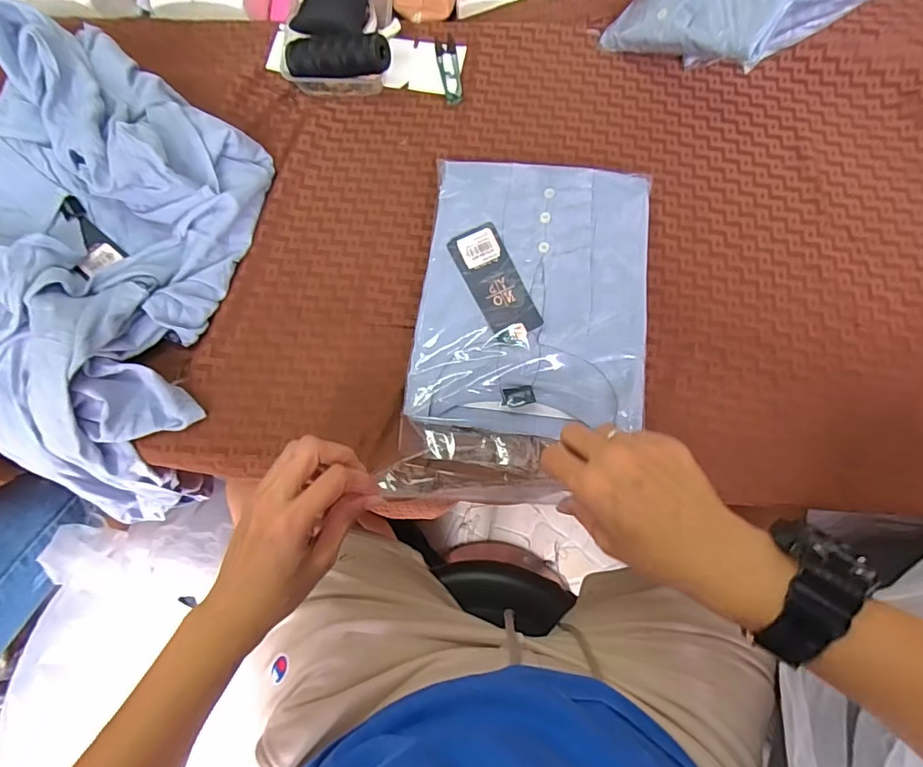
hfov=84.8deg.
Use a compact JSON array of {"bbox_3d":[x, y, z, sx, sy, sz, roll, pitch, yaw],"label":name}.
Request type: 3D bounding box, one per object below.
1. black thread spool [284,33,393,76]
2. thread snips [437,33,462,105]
[{"bbox_3d":[-0.138,-0.356,0.549,0.121,0.030,0.037,10,73,20],"label":"black thread spool"},{"bbox_3d":[-0.015,-0.369,0.591,0.022,0.004,0.102,-6,73,0],"label":"thread snips"}]

